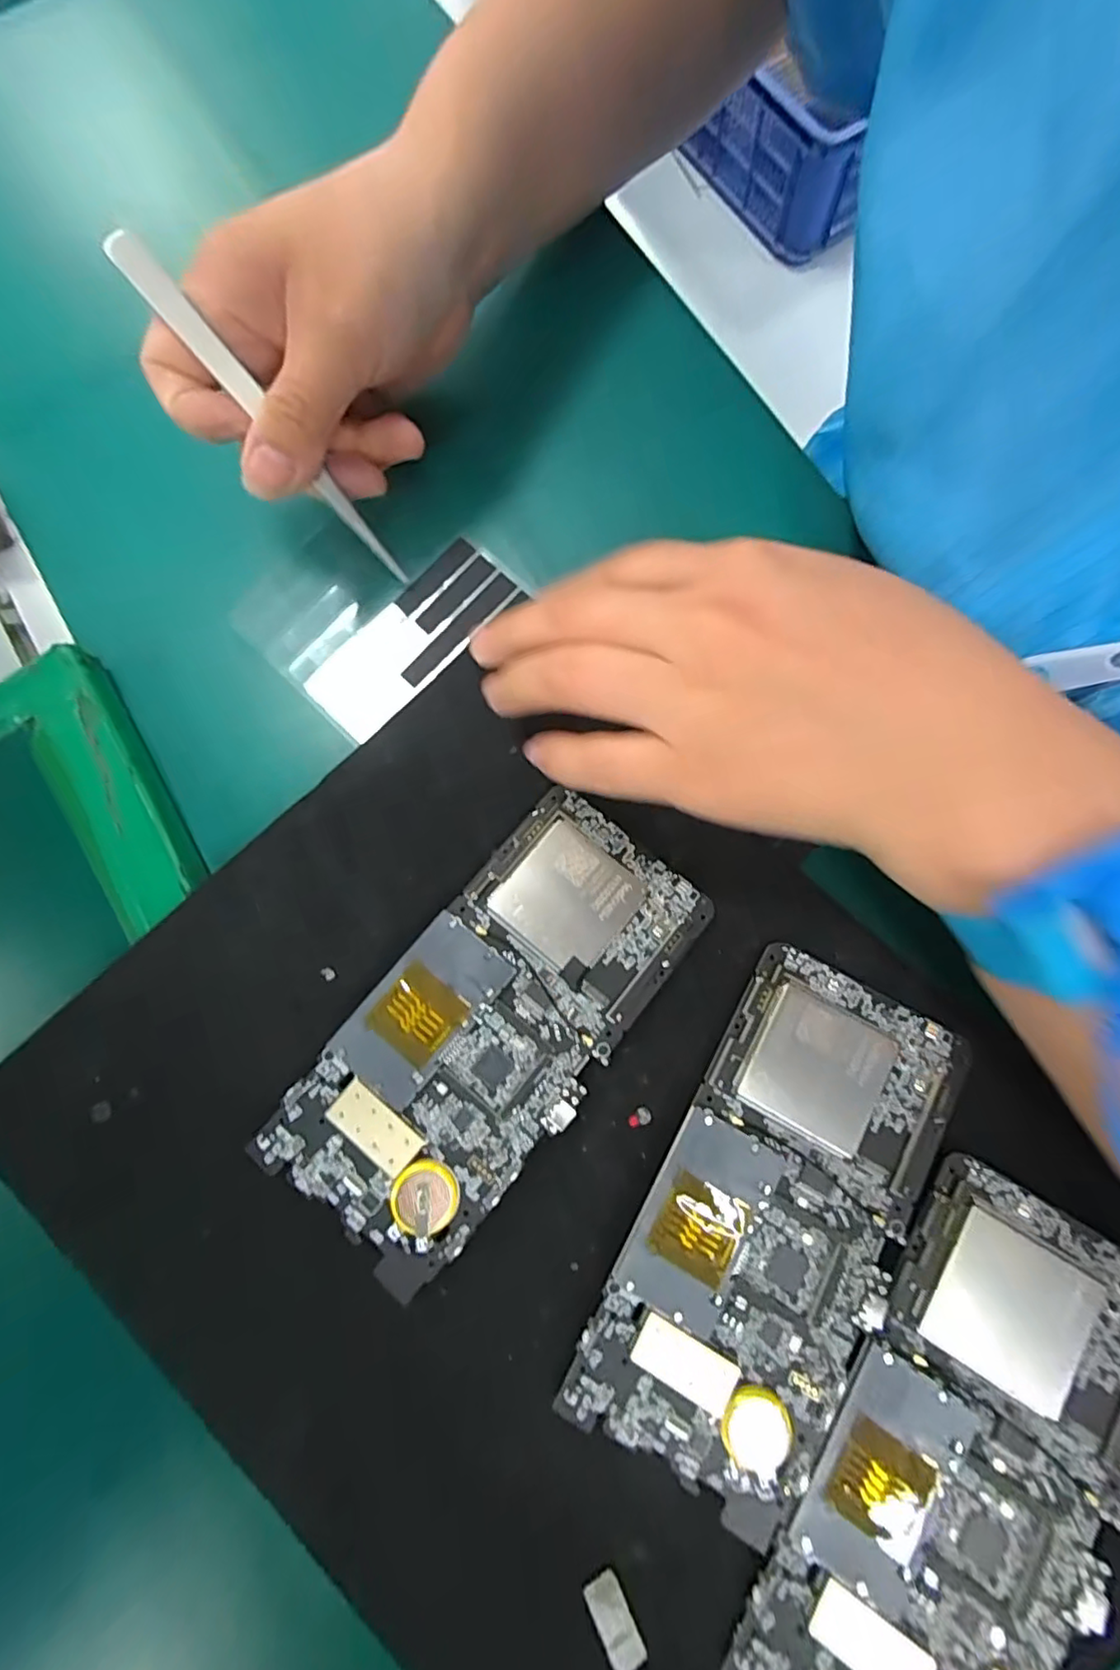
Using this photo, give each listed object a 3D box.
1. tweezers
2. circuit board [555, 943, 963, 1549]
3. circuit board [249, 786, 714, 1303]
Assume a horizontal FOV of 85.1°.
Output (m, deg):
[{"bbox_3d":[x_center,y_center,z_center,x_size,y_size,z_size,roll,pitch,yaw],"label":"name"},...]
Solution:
[{"bbox_3d":[-0.100,-0.143,0.219,0.010,0.006,0.123,-48,124,-7],"label":"tweezers"},{"bbox_3d":[0.068,0.115,0.188,0.071,0.010,0.151,28,85,8],"label":"circuit board"},{"bbox_3d":[-0.021,0.060,0.202,0.071,0.012,0.148,39,87,8],"label":"circuit board"}]

